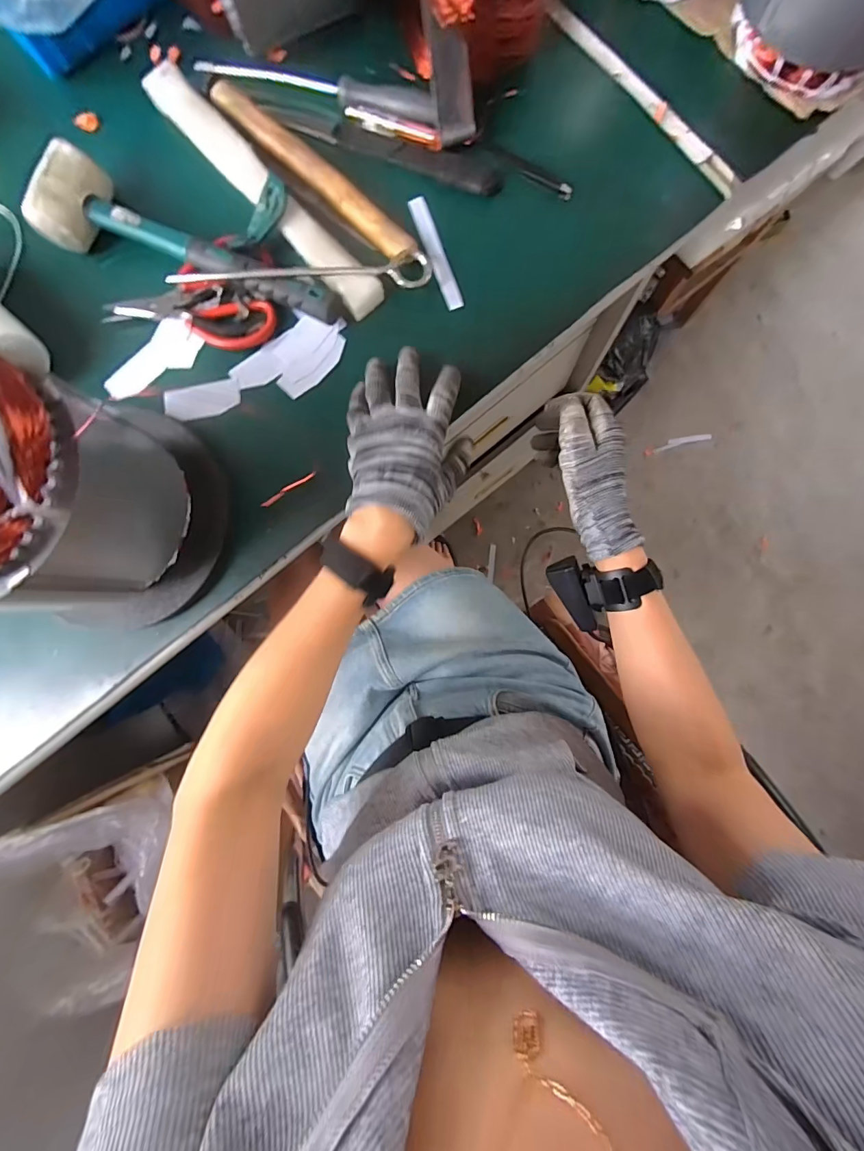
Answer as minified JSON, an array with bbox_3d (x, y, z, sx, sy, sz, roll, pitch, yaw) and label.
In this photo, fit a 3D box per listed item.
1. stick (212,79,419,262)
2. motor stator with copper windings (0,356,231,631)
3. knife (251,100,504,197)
[{"bbox_3d":[-0.108,-0.368,0.388,0.027,0.016,0.254,-45,85,-1],"label":"stick"},{"bbox_3d":[-0.271,-0.042,0.290,0.171,0.173,0.160,-13,85,2],"label":"motor stator with copper windings"},{"bbox_3d":[-0.048,-0.395,0.392,0.234,0.012,0.030,21,87,4],"label":"knife"}]

